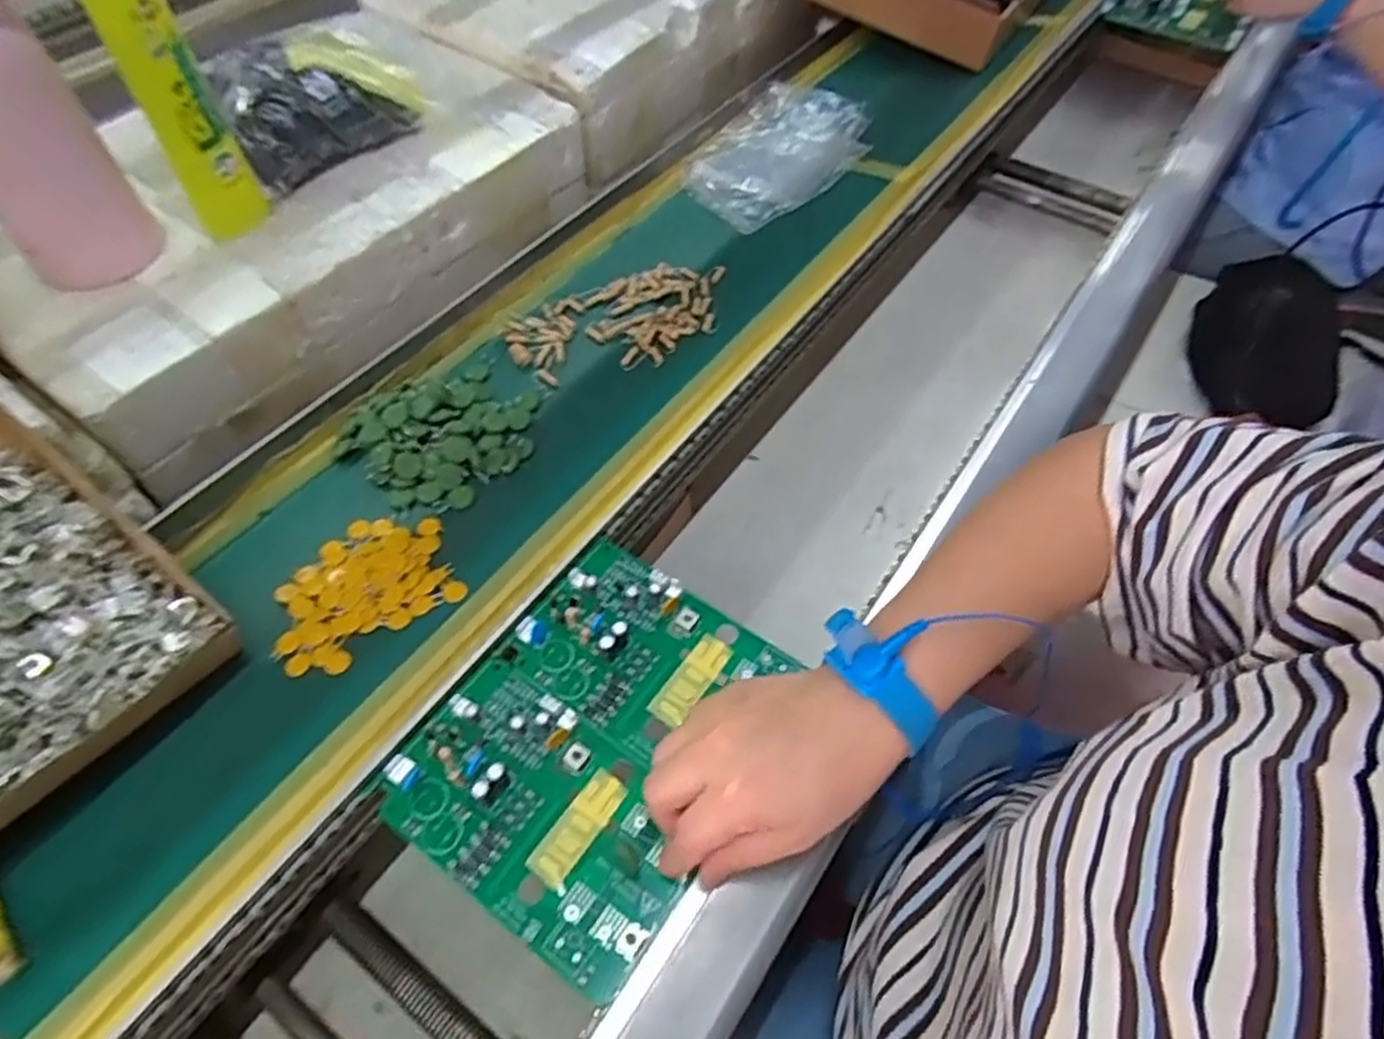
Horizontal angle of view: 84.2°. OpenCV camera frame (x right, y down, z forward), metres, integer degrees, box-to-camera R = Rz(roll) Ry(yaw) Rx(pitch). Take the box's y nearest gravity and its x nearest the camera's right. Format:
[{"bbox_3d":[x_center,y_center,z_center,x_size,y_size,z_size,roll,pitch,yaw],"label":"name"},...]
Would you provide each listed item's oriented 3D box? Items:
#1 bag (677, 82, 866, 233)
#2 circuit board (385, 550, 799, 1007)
[{"bbox_3d":[0.078,-0.337,0.703,0.127,0.025,0.201,30,60,16],"label":"bag"},{"bbox_3d":[-0.049,0.111,0.409,0.151,0.014,0.192,30,60,16],"label":"circuit board"}]

